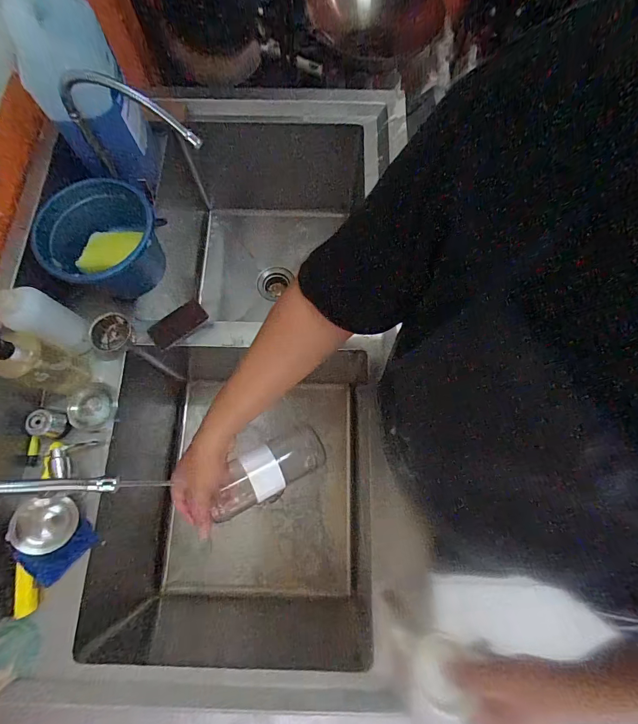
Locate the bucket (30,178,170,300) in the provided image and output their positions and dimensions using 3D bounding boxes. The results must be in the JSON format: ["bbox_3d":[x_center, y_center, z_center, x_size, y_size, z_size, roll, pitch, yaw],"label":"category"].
[{"bbox_3d":[-0.385,-0.215,0.631,0.171,0.114,0.163,0,74,-1],"label":"bucket"}]

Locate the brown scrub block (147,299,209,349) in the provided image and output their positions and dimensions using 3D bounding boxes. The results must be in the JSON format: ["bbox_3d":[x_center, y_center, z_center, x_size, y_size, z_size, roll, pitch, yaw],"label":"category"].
[{"bbox_3d":[-0.259,-0.069,0.651,0.104,0.018,0.047,-36,77,-11],"label":"brown scrub block"}]

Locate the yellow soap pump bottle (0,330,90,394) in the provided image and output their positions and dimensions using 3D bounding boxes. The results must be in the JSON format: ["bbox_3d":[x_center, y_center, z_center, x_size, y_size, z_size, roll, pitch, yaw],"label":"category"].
[{"bbox_3d":[-0.448,-0.001,0.548,0.079,0.185,0.076,18,74,4],"label":"yellow soap pump bottle"}]

